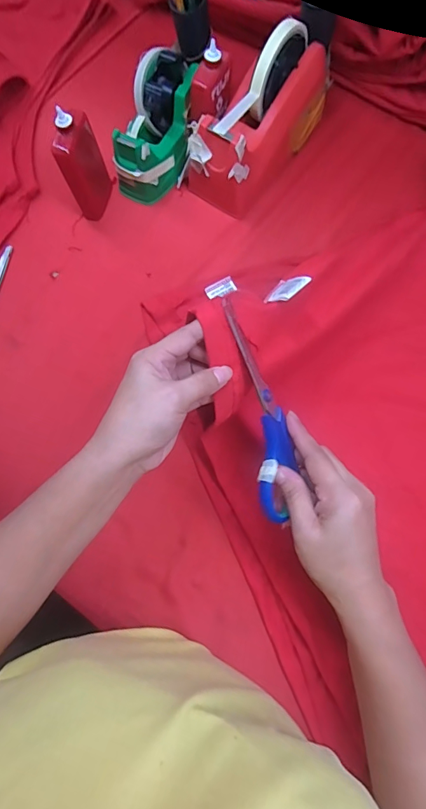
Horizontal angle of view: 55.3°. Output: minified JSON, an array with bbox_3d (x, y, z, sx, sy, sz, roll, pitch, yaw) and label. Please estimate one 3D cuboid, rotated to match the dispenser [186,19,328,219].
[{"bbox_3d":[0.056,-0.323,0.458,0.077,0.122,0.192,38,76,10],"label":"dispenser"}]

